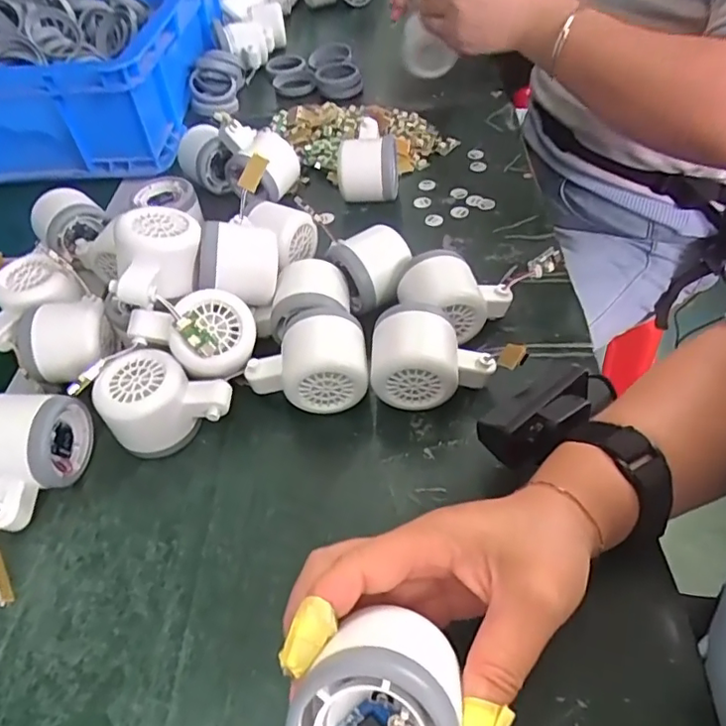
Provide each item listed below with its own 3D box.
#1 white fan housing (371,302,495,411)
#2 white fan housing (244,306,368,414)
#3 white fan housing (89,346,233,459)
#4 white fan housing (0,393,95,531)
[{"bbox_3d":[0.047,-0.004,0.387,0.083,0.060,0.057,-2,48,2],"label":"white fan housing"},{"bbox_3d":[-0.039,-0.002,0.392,0.081,0.063,0.057,-5,48,-1],"label":"white fan housing"},{"bbox_3d":[-0.133,0.025,0.380,0.083,0.053,0.057,-15,49,-9],"label":"white fan housing"},{"bbox_3d":[-0.219,0.062,0.360,0.052,0.054,0.081,7,49,10],"label":"white fan housing"}]

